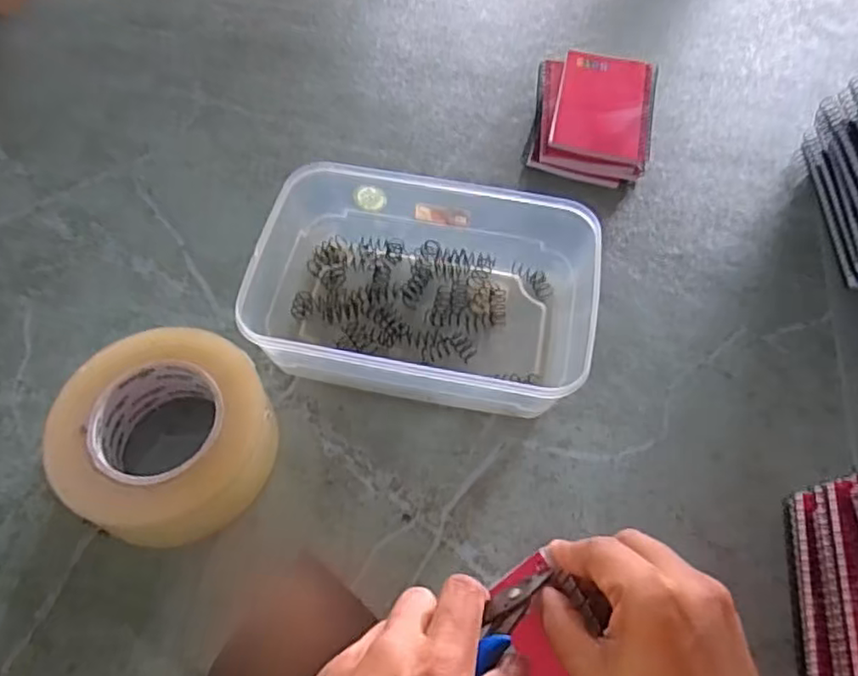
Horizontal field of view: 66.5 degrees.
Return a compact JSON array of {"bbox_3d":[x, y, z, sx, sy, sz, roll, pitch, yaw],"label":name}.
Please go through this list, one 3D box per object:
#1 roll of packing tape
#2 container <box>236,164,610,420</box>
[{"bbox_3d":[-0.170,0.065,0.422,0.126,0.070,0.125,0,58,0],"label":"roll of packing tape"},{"bbox_3d":[-0.001,-0.041,0.482,0.230,0.070,0.178,10,59,5],"label":"container"}]

